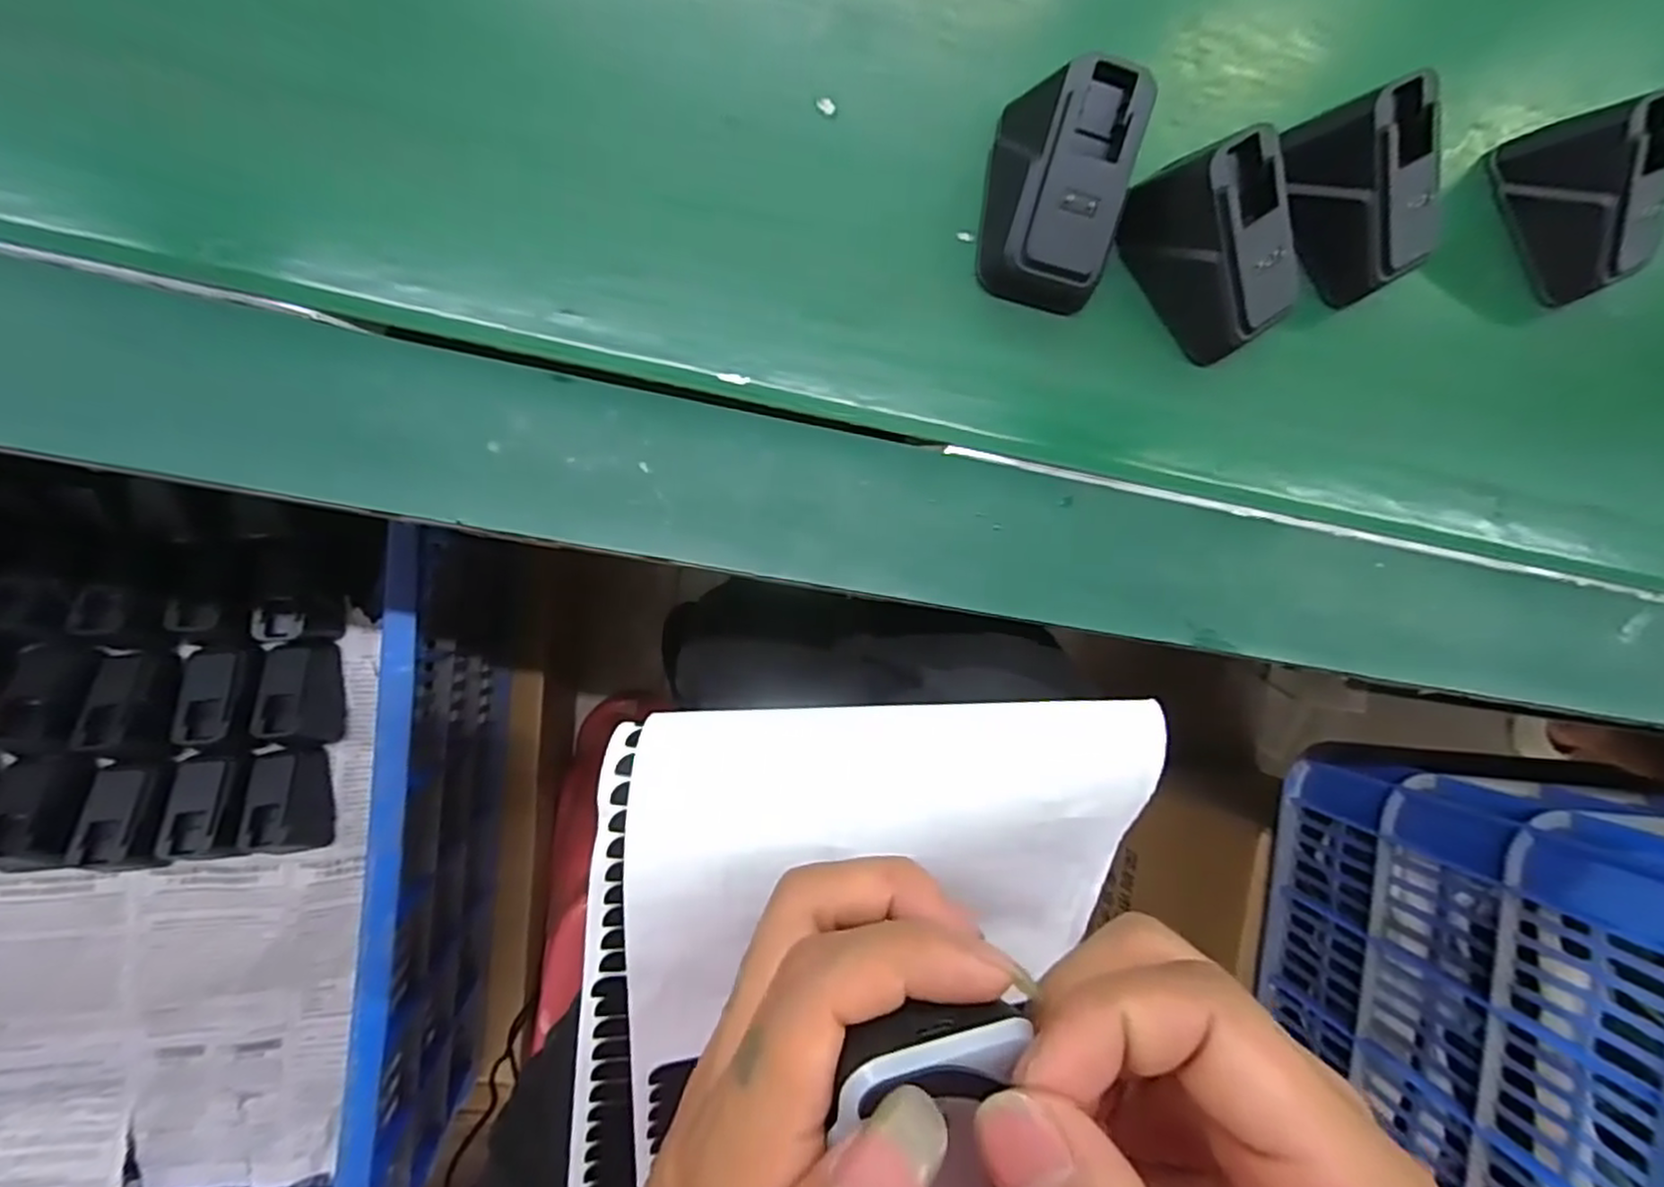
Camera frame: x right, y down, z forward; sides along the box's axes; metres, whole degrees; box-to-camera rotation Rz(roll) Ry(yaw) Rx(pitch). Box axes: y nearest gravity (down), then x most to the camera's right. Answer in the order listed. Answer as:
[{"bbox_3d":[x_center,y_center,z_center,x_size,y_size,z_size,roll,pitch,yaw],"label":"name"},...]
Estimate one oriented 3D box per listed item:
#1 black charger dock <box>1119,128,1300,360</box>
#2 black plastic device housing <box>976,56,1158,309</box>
[{"bbox_3d":[0.133,-0.119,0.246,0.036,0.042,0.064,-40,95,-8],"label":"black charger dock"},{"bbox_3d":[0.073,-0.134,0.237,0.042,0.035,0.071,7,88,-9],"label":"black plastic device housing"}]

